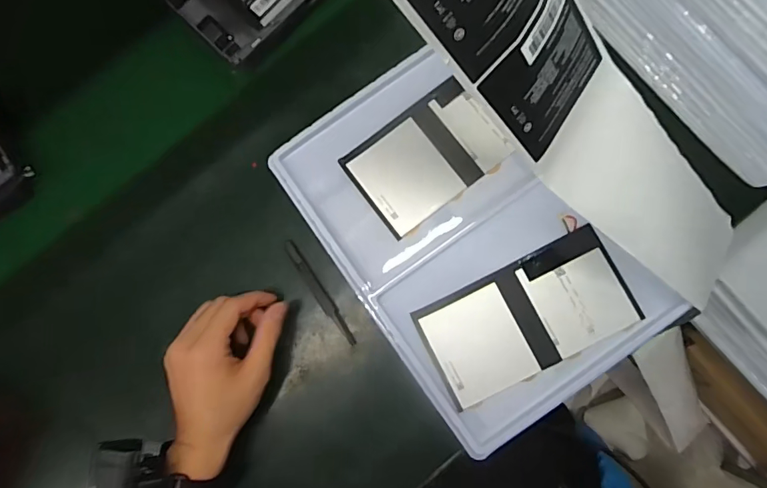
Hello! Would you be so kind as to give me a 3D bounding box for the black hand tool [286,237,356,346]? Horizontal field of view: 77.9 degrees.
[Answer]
[{"bbox_3d":[-0.060,0.045,0.440,0.011,0.008,0.112,-33,81,-1],"label":"black hand tool"}]

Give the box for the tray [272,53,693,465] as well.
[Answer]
[{"bbox_3d":[0.068,-0.003,0.416,0.203,0.018,0.323,-36,81,-1],"label":"tray"}]

